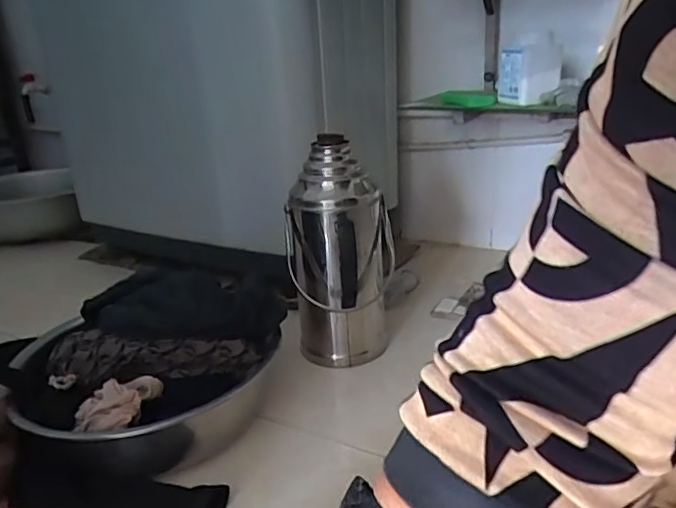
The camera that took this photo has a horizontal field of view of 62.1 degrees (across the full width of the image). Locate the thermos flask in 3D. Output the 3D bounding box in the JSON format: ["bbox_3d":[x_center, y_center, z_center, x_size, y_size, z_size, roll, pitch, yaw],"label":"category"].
[{"bbox_3d":[0.007,0.000,0.969,0.173,0.382,0.193,-3,22,-1],"label":"thermos flask"}]

